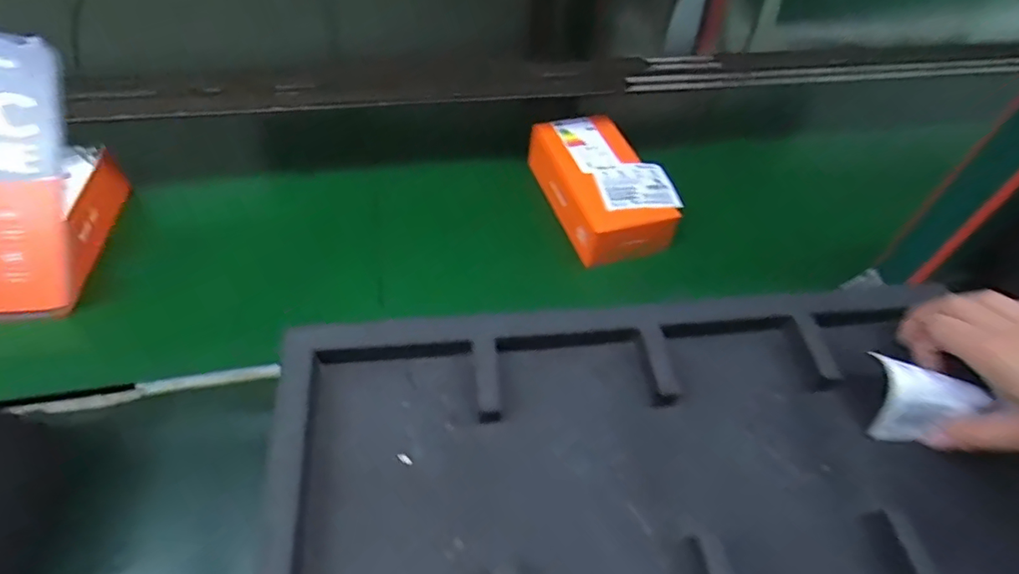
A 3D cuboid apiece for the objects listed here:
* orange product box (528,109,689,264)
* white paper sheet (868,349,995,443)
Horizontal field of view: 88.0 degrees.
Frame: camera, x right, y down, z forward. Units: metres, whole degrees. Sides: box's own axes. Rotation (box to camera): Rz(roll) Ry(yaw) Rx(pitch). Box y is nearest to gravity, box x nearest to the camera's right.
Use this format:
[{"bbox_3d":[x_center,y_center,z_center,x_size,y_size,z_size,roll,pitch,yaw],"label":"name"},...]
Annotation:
[{"bbox_3d":[0.109,-0.120,0.614,0.109,0.062,0.203,-12,53,-15],"label":"orange product box"},{"bbox_3d":[0.266,0.078,0.342,0.062,0.022,0.052,13,68,8],"label":"white paper sheet"}]

